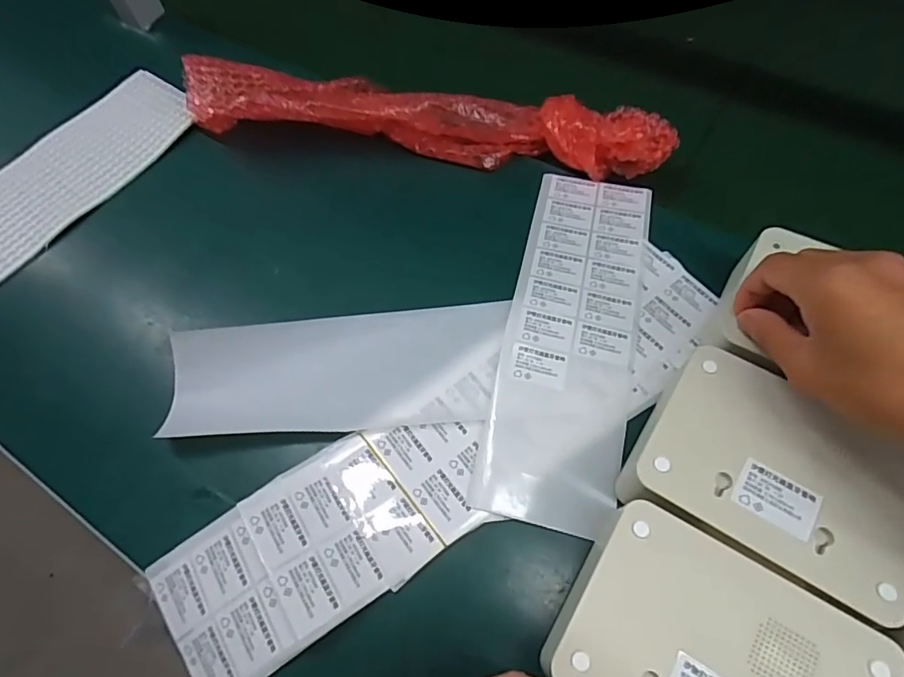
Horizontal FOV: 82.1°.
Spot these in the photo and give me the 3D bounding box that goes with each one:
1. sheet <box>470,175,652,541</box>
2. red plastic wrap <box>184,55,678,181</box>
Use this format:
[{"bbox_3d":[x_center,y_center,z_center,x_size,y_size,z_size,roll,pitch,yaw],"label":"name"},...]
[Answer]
[{"bbox_3d":[0.091,-0.011,0.390,0.092,0.011,0.293,13,63,7],"label":"sheet"},{"bbox_3d":[-0.033,-0.201,0.473,0.449,0.065,0.063,6,62,7],"label":"red plastic wrap"}]

